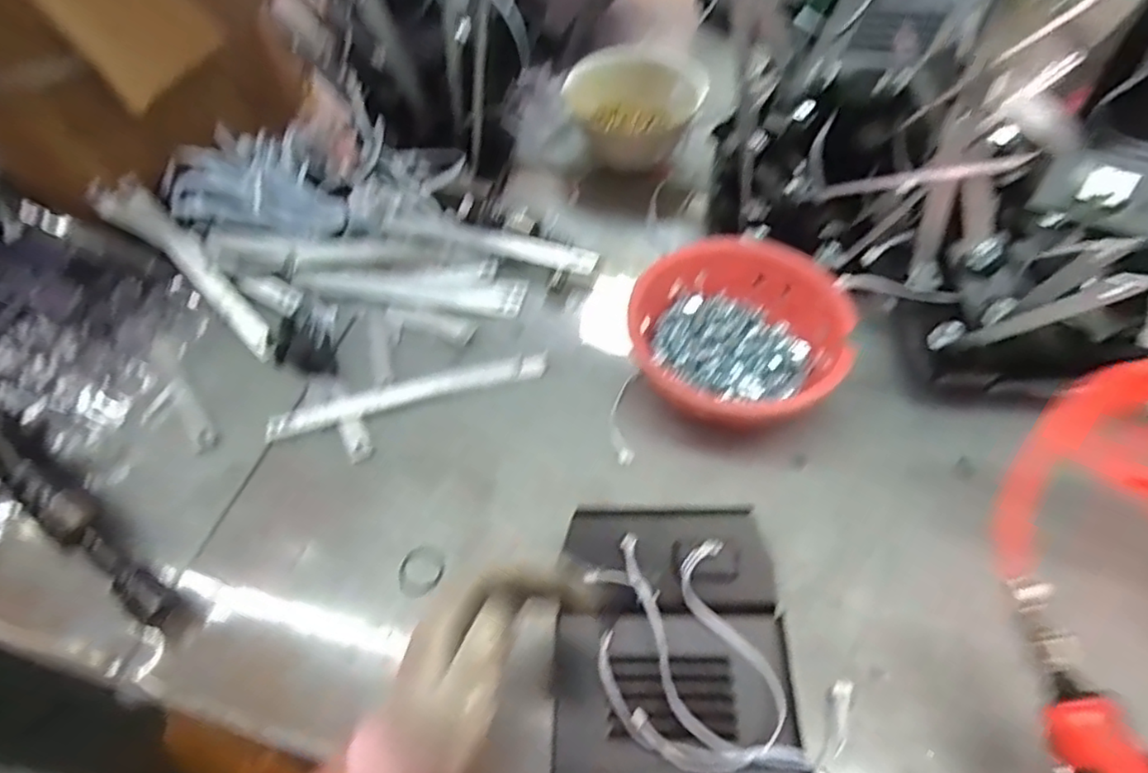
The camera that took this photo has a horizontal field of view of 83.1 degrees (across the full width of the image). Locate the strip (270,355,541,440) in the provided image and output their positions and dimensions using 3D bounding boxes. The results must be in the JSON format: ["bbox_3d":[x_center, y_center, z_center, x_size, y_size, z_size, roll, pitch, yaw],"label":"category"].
[{"bbox_3d":[-0.145,0.005,0.574,0.242,0.006,0.027,-14,56,-8],"label":"strip"}]

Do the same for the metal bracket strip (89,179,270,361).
[{"bbox_3d":[-0.380,-0.121,0.633,0.276,0.022,0.042,42,65,10],"label":"metal bracket strip"}]

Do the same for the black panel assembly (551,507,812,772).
[{"bbox_3d":[0.059,0.185,0.414,0.159,0.044,0.215,-1,55,2],"label":"black panel assembly"}]

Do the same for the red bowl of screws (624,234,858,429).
[{"bbox_3d":[0.143,-0.048,0.549,0.168,0.073,0.172,-1,55,1],"label":"red bowl of screws"}]

